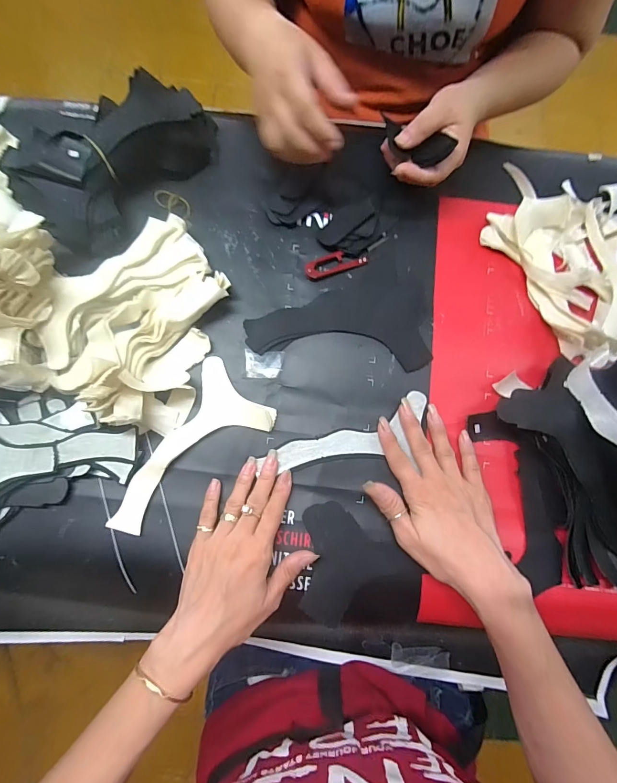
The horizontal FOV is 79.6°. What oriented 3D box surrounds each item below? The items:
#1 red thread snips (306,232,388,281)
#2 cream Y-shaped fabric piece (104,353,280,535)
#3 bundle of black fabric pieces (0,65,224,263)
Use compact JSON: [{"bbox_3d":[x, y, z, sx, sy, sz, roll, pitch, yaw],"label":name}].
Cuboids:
[{"bbox_3d":[0.044,-0.148,0.408,0.101,0.011,0.023,-22,81,-6],"label":"red thread snips"},{"bbox_3d":[-0.105,0.063,0.361,0.089,0.012,0.179,28,80,3],"label":"cream Y-shaped fabric piece"},{"bbox_3d":[-0.201,-0.248,0.394,0.118,0.068,0.213,35,80,5],"label":"bundle of black fabric pieces"}]

